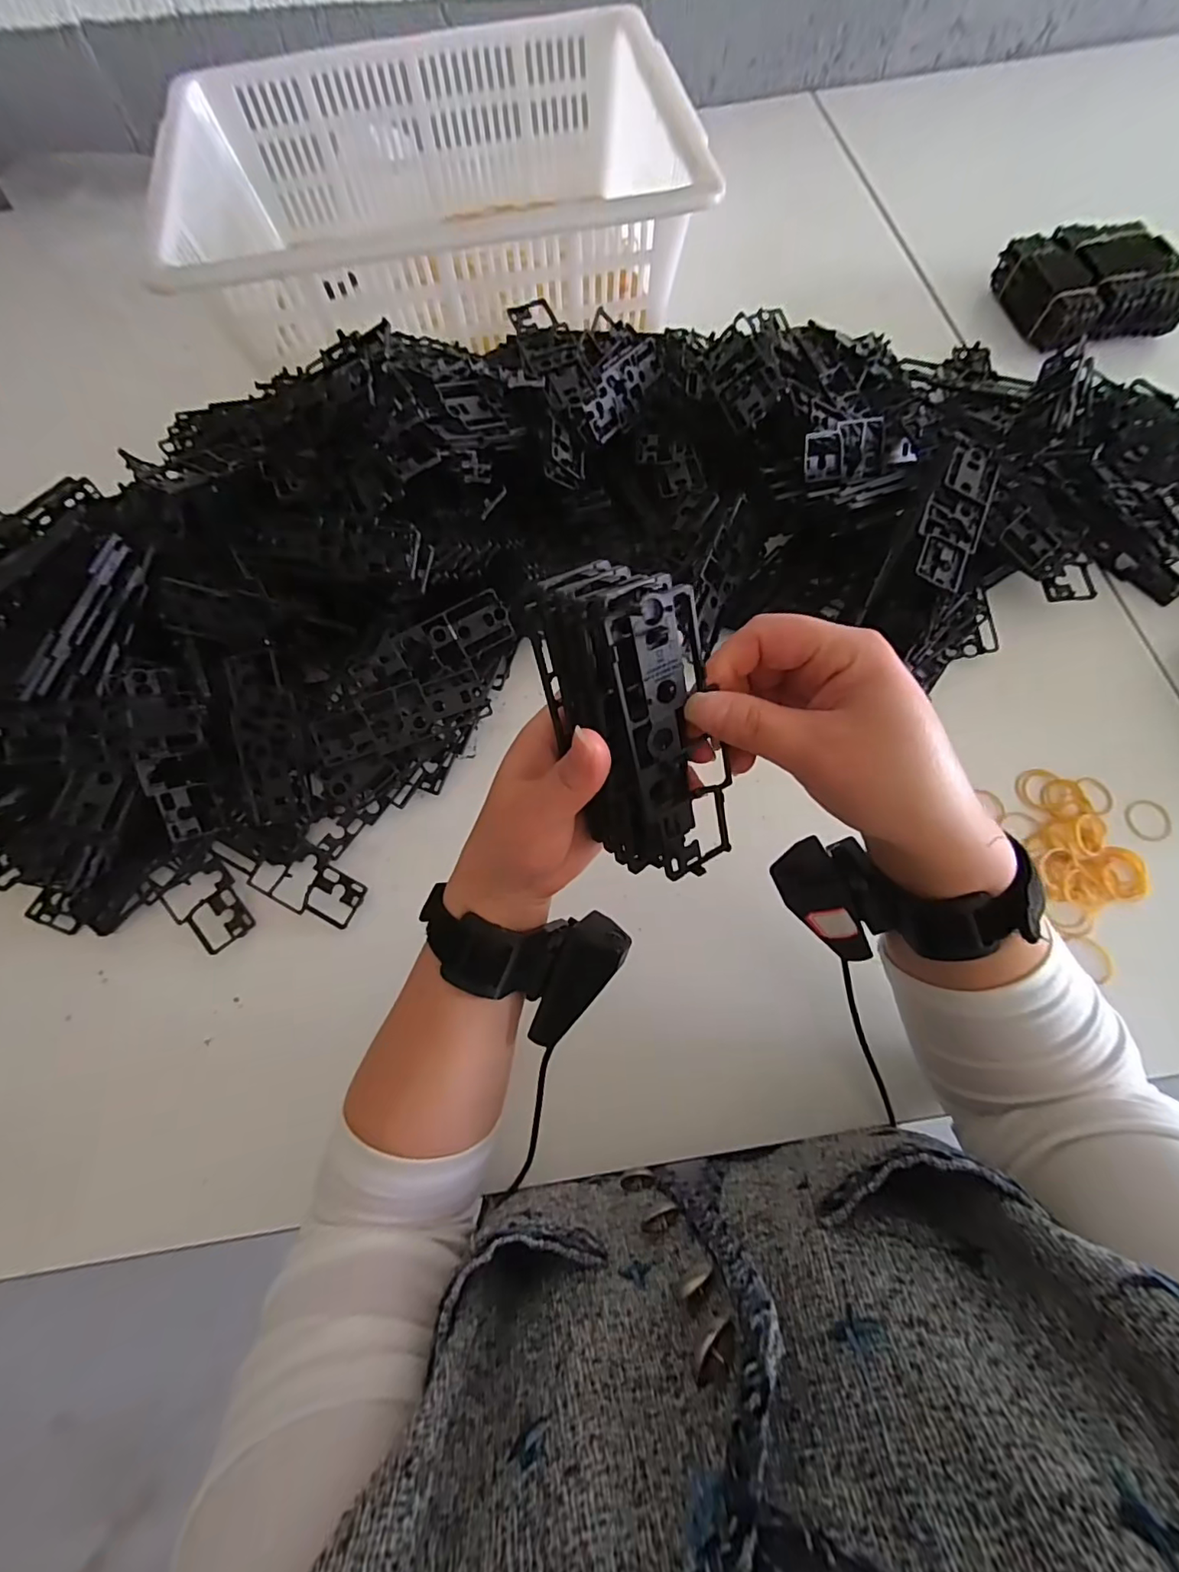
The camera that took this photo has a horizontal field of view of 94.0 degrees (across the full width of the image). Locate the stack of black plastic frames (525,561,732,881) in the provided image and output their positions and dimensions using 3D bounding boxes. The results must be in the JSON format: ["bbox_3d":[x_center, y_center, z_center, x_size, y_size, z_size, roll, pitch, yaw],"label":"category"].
[{"bbox_3d":[0.021,-0.019,0.223,0.059,0.131,0.030,-22,29,-6],"label":"stack of black plastic frames"}]

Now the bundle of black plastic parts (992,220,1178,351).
[{"bbox_3d":[0.514,-0.516,0.564,0.142,0.045,0.146,-14,69,-3],"label":"bundle of black plastic parts"}]

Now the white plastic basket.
[{"bbox_3d":[-0.157,-0.605,0.594,0.501,0.149,0.380,-5,69,1],"label":"white plastic basket"}]

